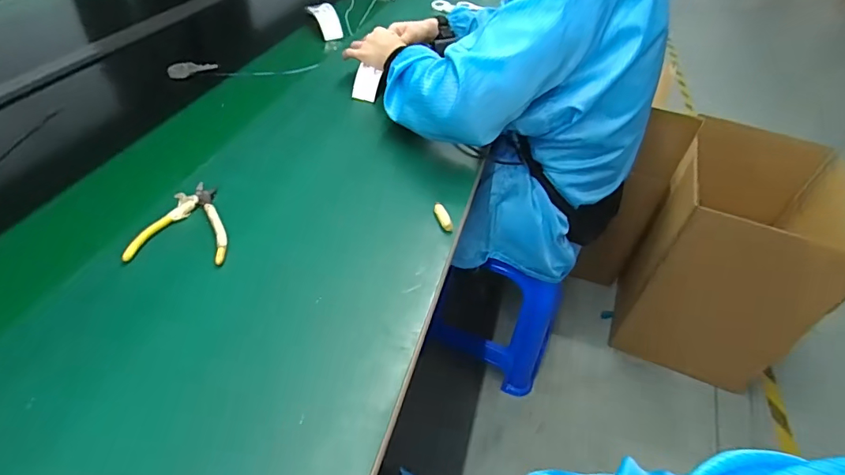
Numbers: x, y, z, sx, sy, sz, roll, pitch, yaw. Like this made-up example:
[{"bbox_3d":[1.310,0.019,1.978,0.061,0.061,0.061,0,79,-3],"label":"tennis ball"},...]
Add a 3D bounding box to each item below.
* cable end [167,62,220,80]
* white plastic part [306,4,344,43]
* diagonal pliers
[{"bbox_3d":[-0.446,-0.327,0.890,0.090,0.026,0.016,-23,51,-29],"label":"cable end"},{"bbox_3d":[-0.230,-0.514,1.087,0.065,0.050,0.096,-13,47,-21],"label":"white plastic part"},{"bbox_3d":[-0.292,-0.022,0.575,0.109,0.013,0.135,2,43,-6],"label":"diagonal pliers"}]

